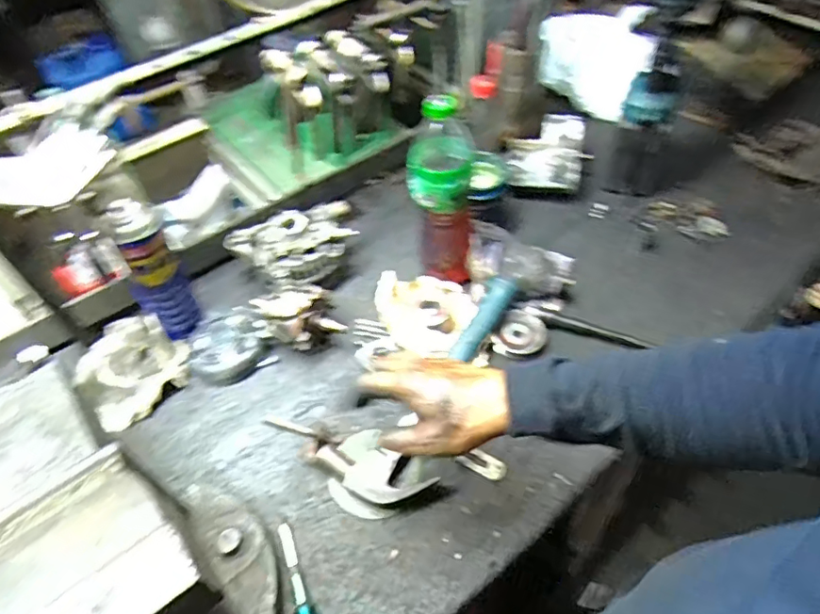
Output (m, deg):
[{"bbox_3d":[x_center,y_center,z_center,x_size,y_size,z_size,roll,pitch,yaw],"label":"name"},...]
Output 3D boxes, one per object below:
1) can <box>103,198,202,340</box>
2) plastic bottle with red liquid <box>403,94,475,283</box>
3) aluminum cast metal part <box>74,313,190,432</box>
[{"bbox_3d":[-0.307,-0.044,0.666,0.046,0.185,0.059,28,57,25],"label":"can"},{"bbox_3d":[0.043,-0.160,0.730,0.081,0.247,0.097,0,50,4],"label":"plastic bottle with red liquid"},{"bbox_3d":[-0.369,0.077,0.728,0.128,0.035,0.141,-38,57,-25],"label":"aluminum cast metal part"}]

